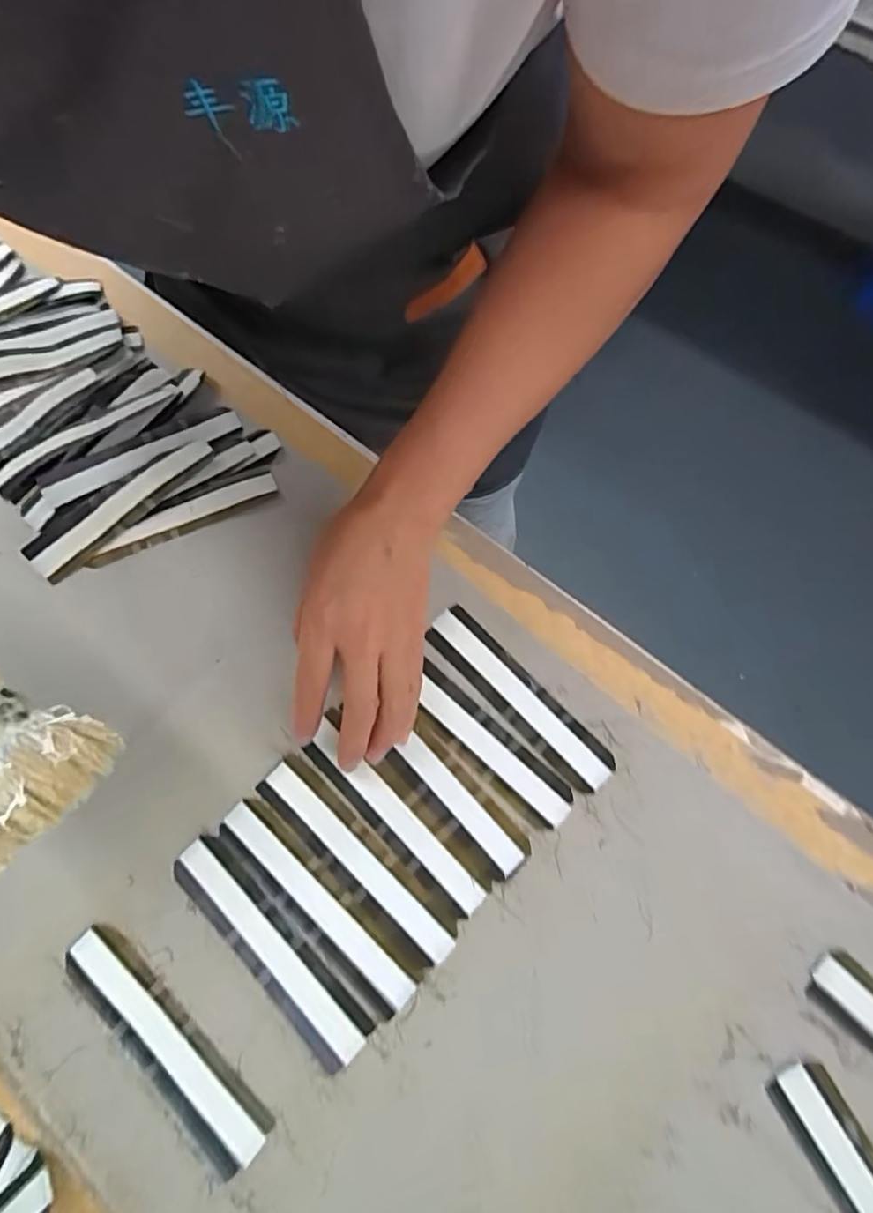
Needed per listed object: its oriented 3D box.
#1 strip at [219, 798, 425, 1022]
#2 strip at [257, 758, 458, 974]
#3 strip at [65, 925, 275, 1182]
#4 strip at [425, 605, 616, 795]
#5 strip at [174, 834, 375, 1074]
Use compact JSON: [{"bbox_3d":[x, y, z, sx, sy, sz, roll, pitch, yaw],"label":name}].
[{"bbox_3d":[-0.068,0.166,0.339,0.139,0.004,0.031,42,75,13],"label":"strip"},{"bbox_3d":[-0.047,0.145,0.345,0.141,0.004,0.028,41,75,13],"label":"strip"},{"bbox_3d":[-0.147,0.233,0.319,0.142,0.004,0.031,41,75,13],"label":"strip"},{"bbox_3d":[0.051,0.056,0.375,0.032,0.004,0.139,-43,76,-14],"label":"strip"},{"bbox_3d":[-0.093,0.188,0.332,0.140,0.004,0.031,43,76,14],"label":"strip"}]

